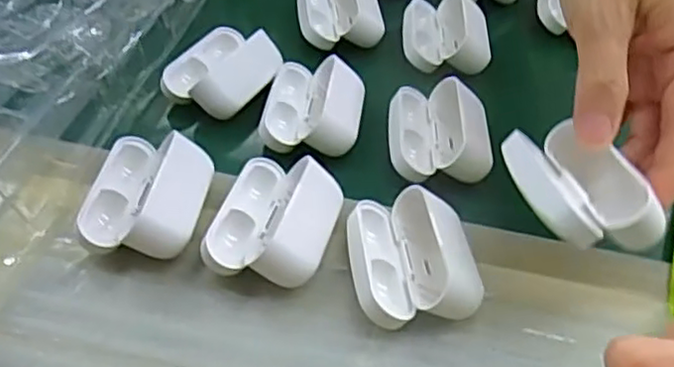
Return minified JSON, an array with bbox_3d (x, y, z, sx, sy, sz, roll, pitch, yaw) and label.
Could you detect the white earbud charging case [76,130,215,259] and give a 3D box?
[{"bbox_3d":[-0.089,0.005,0.318,0.051,0.025,0.065,7,47,3],"label":"white earbud charging case"}]

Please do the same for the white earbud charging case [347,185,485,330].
[{"bbox_3d":[0.033,0.031,0.298,0.052,0.026,0.066,-4,47,-8],"label":"white earbud charging case"}]

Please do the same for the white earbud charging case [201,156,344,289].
[{"bbox_3d":[-0.028,0.015,0.311,0.051,0.027,0.066,12,47,8],"label":"white earbud charging case"}]

